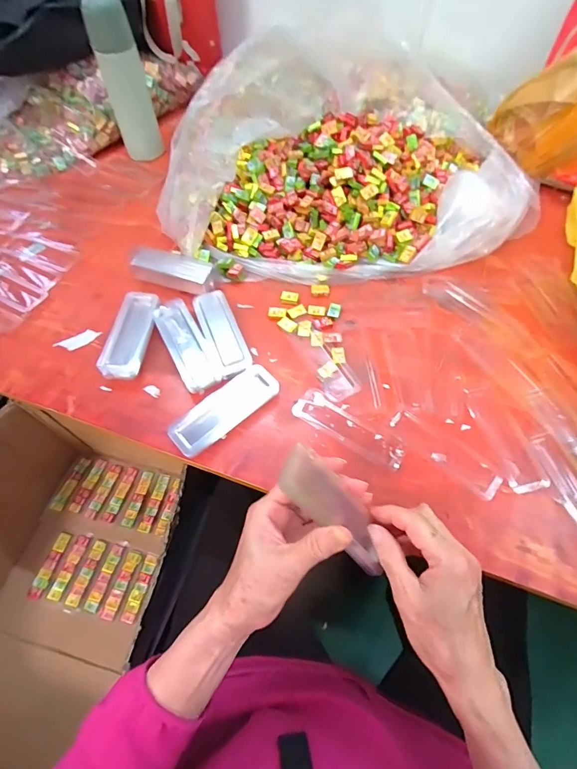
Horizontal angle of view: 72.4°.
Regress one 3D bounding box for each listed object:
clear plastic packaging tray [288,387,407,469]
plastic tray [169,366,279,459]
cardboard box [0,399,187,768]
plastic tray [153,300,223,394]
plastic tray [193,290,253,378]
[{"bbox_3d":[0.073,0.052,0.473,0.137,0.007,0.041,27,63,16],"label":"clear plastic packaging tray"},{"bbox_3d":[-0.076,0.029,0.478,0.139,0.024,0.052,-37,65,-19],"label":"plastic tray"},{"bbox_3d":[-0.437,0.354,0.679,0.316,0.316,0.588,15,60,10],"label":"cardboard box"},{"bbox_3d":[-0.138,-0.056,0.531,0.049,0.013,0.152,-26,62,-14],"label":"plastic tray"},{"bbox_3d":[-0.090,-0.073,0.536,0.045,0.017,0.146,-21,61,-11],"label":"plastic tray"}]

